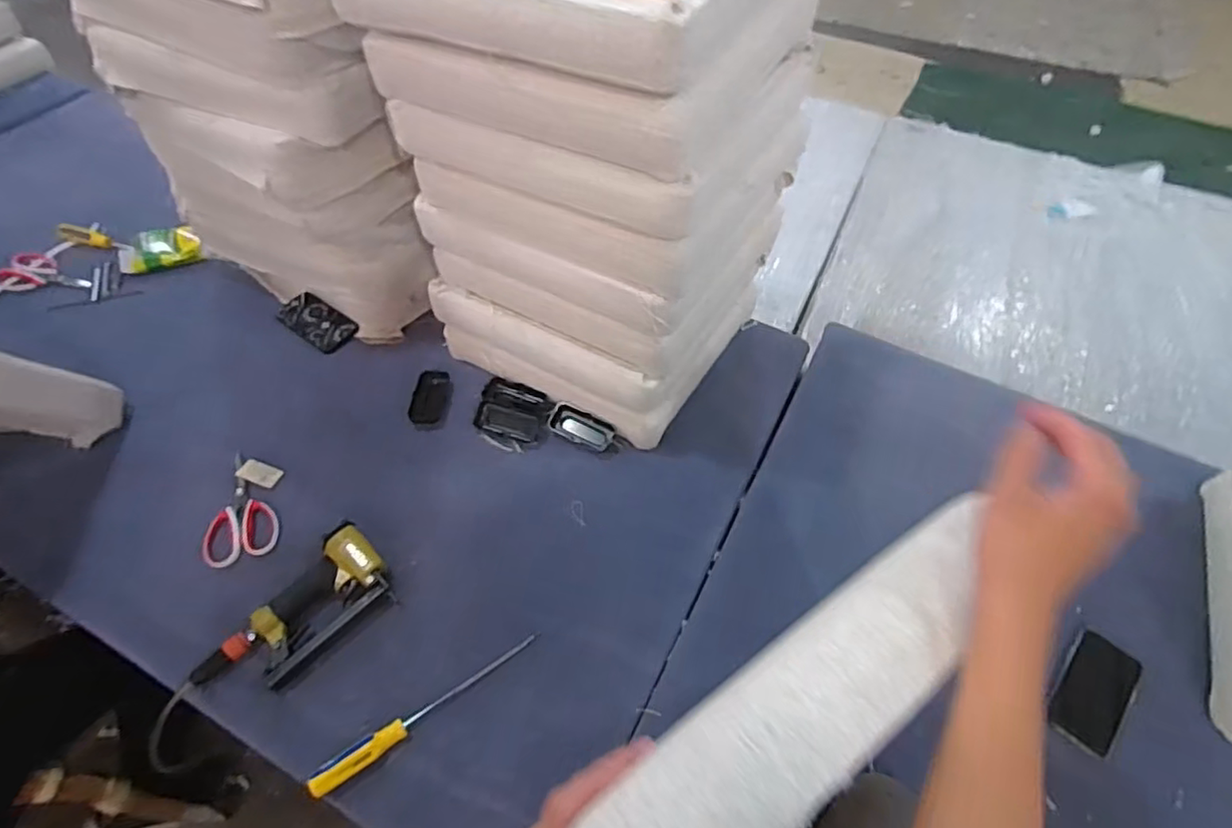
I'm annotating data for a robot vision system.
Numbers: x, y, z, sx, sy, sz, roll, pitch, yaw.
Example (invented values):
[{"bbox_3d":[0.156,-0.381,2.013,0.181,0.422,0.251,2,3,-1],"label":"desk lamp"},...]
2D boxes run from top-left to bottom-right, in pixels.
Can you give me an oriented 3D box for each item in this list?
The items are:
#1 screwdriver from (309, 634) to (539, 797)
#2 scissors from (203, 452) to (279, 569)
[{"bbox_3d":[-0.233,0.369,0.777,0.302,0.022,0.028,-30,60,-21],"label":"screwdriver"},{"bbox_3d":[-0.584,0.147,0.949,0.098,0.014,0.183,-23,57,-17],"label":"scissors"}]

